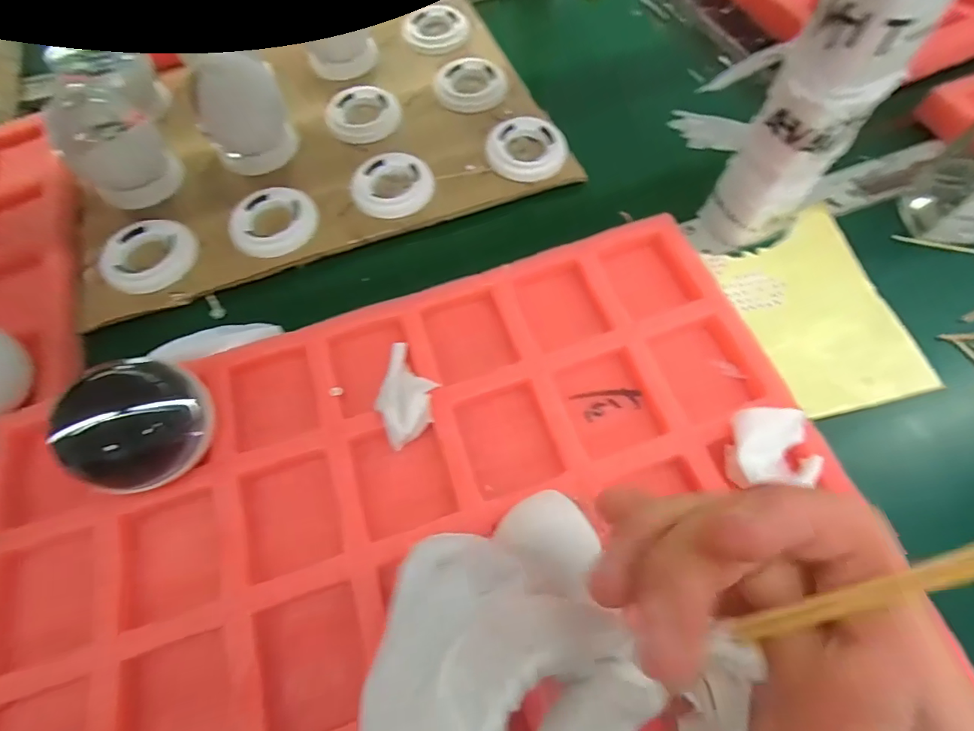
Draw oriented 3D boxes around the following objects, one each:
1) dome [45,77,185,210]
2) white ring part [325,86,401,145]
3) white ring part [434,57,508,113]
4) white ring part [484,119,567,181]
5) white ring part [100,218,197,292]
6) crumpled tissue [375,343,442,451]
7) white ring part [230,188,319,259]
[{"bbox_3d":[-0.322,-0.191,0.401,0.074,0.078,0.074,-40,69,-15],"label":"dome"},{"bbox_3d":[-0.119,-0.244,0.454,0.070,0.012,0.067,-16,65,-6],"label":"white ring part"},{"bbox_3d":[-0.017,-0.282,0.471,0.071,0.013,0.071,0,64,1],"label":"white ring part"},{"bbox_3d":[0.037,-0.199,0.430,0.072,0.017,0.072,2,65,2],"label":"white ring part"},{"bbox_3d":[-0.277,-0.091,0.385,0.070,0.010,0.074,0,64,1],"label":"white ring part"},{"bbox_3d":[-0.052,0.016,0.309,0.035,0.012,0.072,6,65,4],"label":"crumpled tissue"},{"bbox_3d":[-0.181,-0.122,0.397,0.068,0.011,0.068,0,64,1],"label":"white ring part"}]

